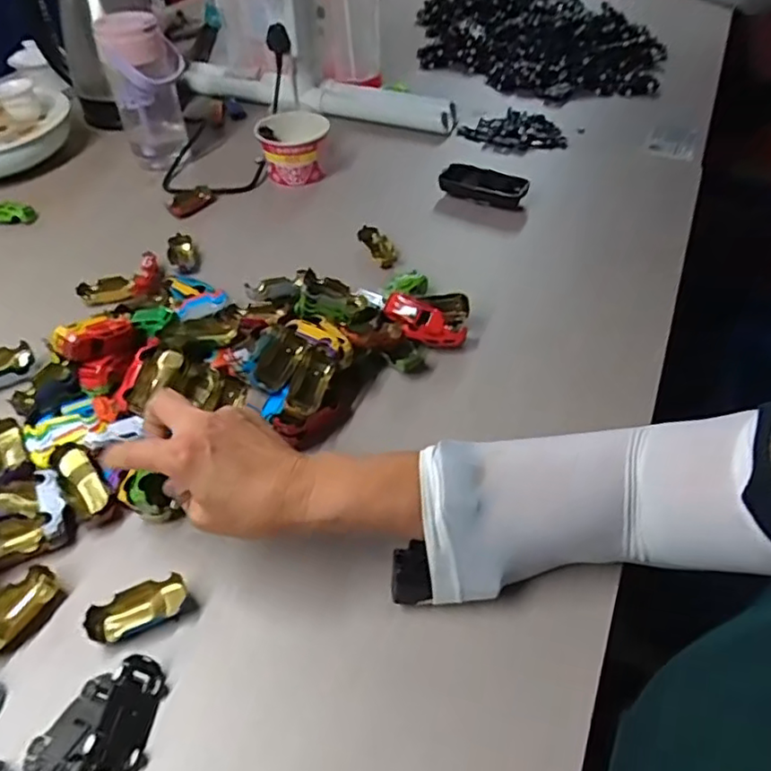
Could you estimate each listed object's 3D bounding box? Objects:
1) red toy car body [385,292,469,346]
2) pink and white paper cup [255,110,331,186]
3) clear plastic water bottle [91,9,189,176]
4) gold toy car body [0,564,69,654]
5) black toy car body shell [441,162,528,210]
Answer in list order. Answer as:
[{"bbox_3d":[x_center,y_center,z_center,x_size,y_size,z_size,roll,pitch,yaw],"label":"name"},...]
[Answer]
[{"bbox_3d":[0.038,-0.063,0.588,0.079,0.026,0.038,30,52,5],"label":"red toy car body"},{"bbox_3d":[-0.118,-0.312,0.814,0.087,0.067,0.086,-13,48,-11],"label":"pink and white paper cup"},{"bbox_3d":[-0.307,-0.380,0.812,0.096,0.173,0.070,-13,48,-11],"label":"clear plastic water bottle"},{"bbox_3d":[-0.250,0.154,0.421,0.033,0.014,0.061,20,50,19],"label":"gold toy car body"},{"bbox_3d":[0.122,-0.251,0.774,0.114,0.030,0.039,25,52,23],"label":"black toy car body shell"}]

